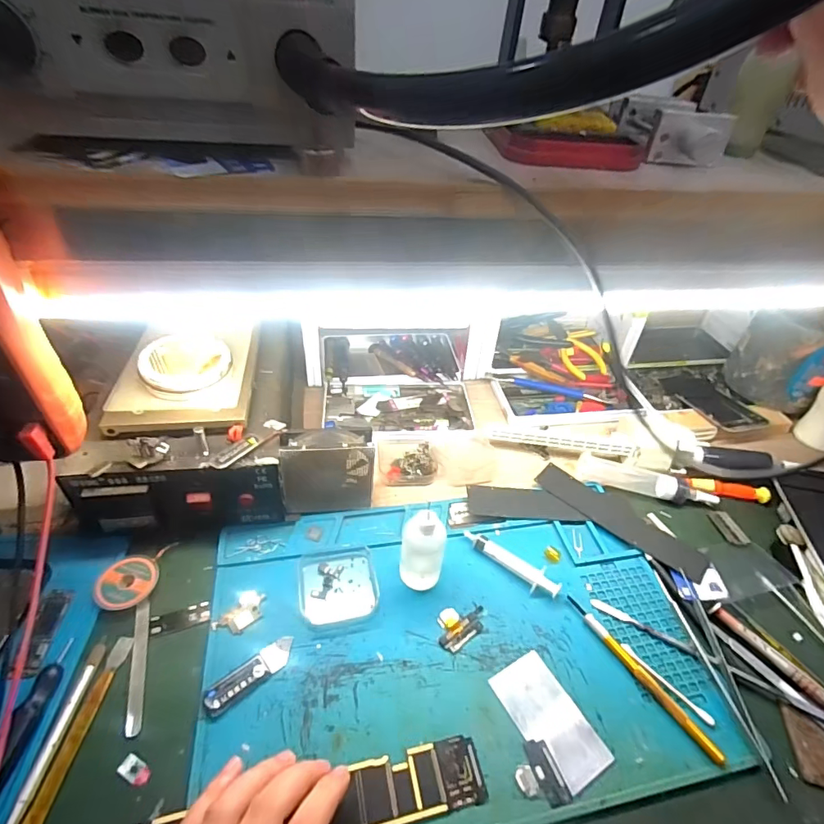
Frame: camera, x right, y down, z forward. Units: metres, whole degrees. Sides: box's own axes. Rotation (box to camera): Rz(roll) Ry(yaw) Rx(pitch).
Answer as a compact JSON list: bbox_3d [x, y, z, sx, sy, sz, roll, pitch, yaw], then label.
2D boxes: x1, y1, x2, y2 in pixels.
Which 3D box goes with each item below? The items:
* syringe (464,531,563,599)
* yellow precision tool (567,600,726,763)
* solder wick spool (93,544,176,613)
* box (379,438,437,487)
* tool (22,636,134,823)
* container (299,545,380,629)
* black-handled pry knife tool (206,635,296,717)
[{"bbox_3d":[0.087,0.131,0.416,0.092,0.011,0.022,34,49,29],"label":"syringe"},{"bbox_3d":[0.172,0.195,0.356,0.012,0.008,0.134,-21,47,-26],"label":"yellow precision tool"},{"bbox_3d":[-0.226,0.134,0.379,0.047,0.011,0.050,2,41,-2],"label":"solder wick spool"},{"bbox_3d":[-0.004,0.049,0.498,0.059,0.017,0.059,-2,42,-7],"label":"box"},{"bbox_3d":[-0.217,0.208,0.306,0.011,0.005,0.121,4,41,0],"label":"tool"},{"bbox_3d":[-0.061,0.143,0.394,0.063,0.013,0.066,-6,43,-12],"label":"container"},{"bbox_3d":[-0.114,0.186,0.334,0.066,0.006,0.018,-28,51,-31],"label":"black-handled pry knife tool"}]

